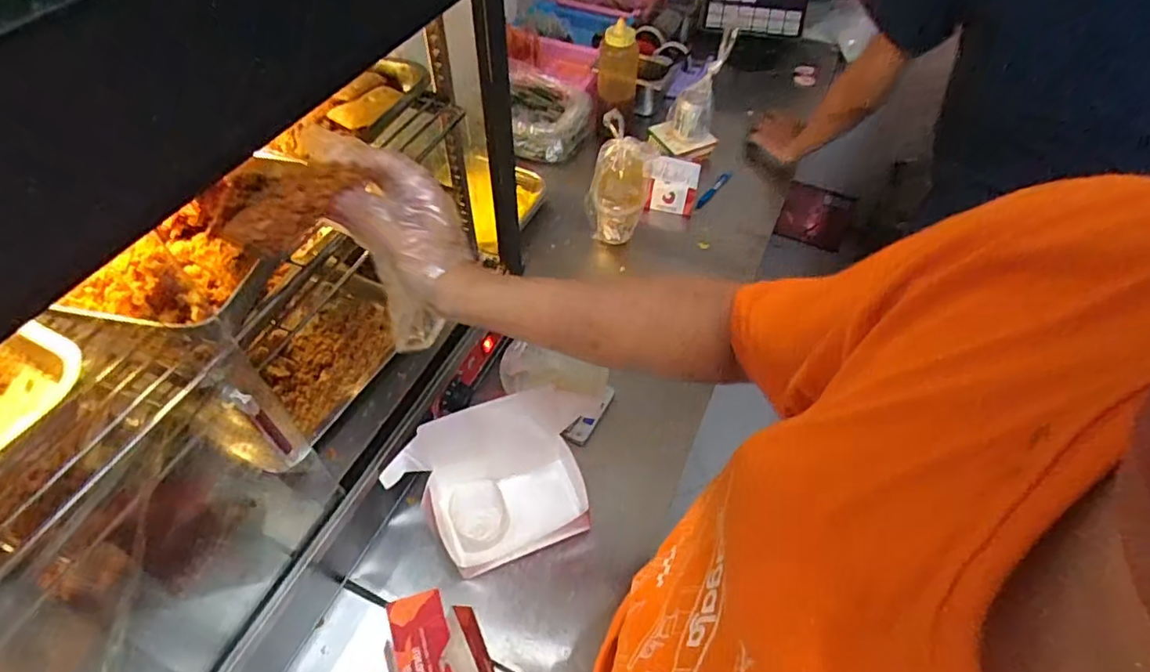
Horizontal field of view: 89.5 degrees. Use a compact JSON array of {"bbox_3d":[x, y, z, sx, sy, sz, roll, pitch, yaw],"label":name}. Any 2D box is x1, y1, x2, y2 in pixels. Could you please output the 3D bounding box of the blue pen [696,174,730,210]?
[{"bbox_3d":[0.280,-0.295,1.172,0.014,0.016,0.112,36,72,23],"label":"blue pen"}]

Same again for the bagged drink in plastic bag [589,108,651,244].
[{"bbox_3d":[0.075,-0.265,1.006,0.094,0.211,0.094,2,52,0],"label":"bagged drink in plastic bag"}]

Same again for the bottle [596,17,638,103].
[{"bbox_3d":[0.090,-0.562,1.209,0.083,0.169,0.066,6,52,3],"label":"bottle"}]

